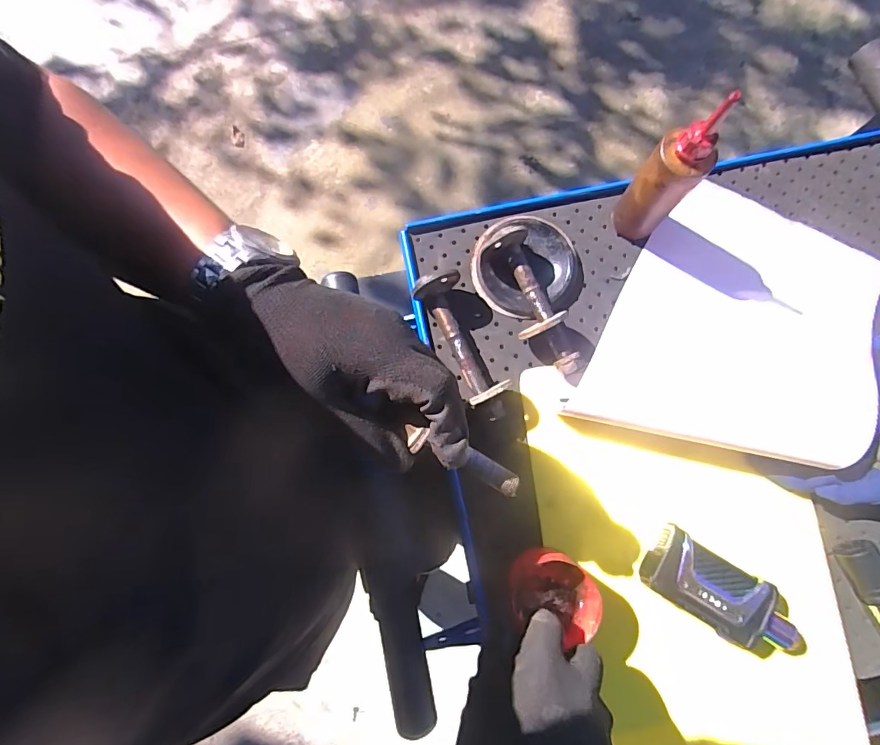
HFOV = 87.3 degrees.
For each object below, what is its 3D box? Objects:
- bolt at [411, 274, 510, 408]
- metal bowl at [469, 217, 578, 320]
[{"bbox_3d":[0.020,-0.030,0.405,0.049,0.041,0.119,-22,80,-4],"label":"bolt"},{"bbox_3d":[0.079,-0.101,0.426,0.094,0.026,0.093,37,81,7],"label":"metal bowl"}]

